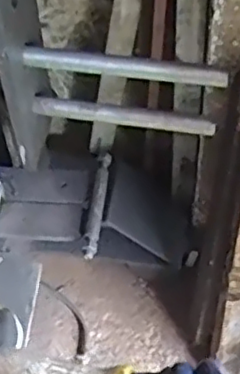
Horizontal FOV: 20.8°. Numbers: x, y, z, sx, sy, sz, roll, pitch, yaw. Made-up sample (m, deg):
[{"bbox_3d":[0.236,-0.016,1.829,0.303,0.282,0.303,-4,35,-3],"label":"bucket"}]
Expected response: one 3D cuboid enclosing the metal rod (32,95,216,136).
[{"bbox_3d":[0.003,-0.096,0.892,0.248,0.023,0.022,11,58,9],"label":"metal rod"}]

